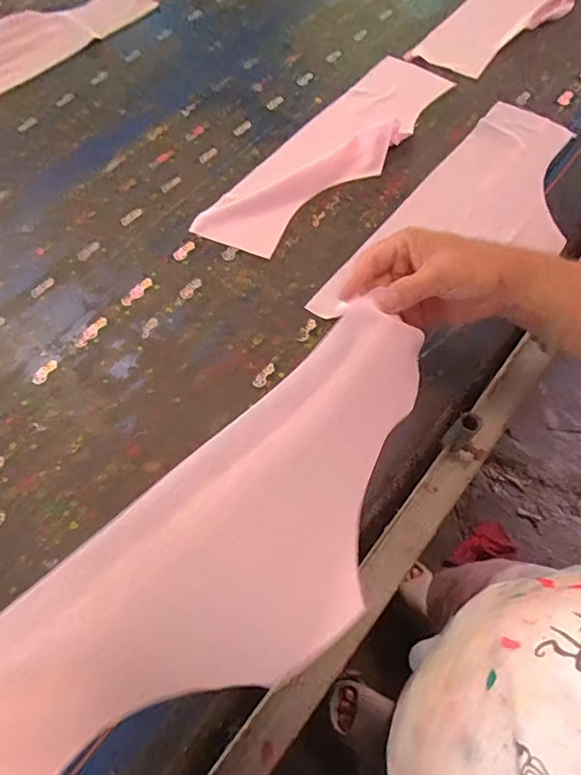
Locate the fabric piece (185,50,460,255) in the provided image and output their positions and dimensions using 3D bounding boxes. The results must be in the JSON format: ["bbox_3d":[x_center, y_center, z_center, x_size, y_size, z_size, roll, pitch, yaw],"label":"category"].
[{"bbox_3d":[0.066,-0.347,0.742,0.127,0.030,0.460,37,69,20],"label":"fabric piece"}]

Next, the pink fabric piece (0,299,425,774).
[{"bbox_3d":[-0.039,0.139,0.413,0.454,0.009,0.181,-42,99,-13],"label":"pink fabric piece"}]

